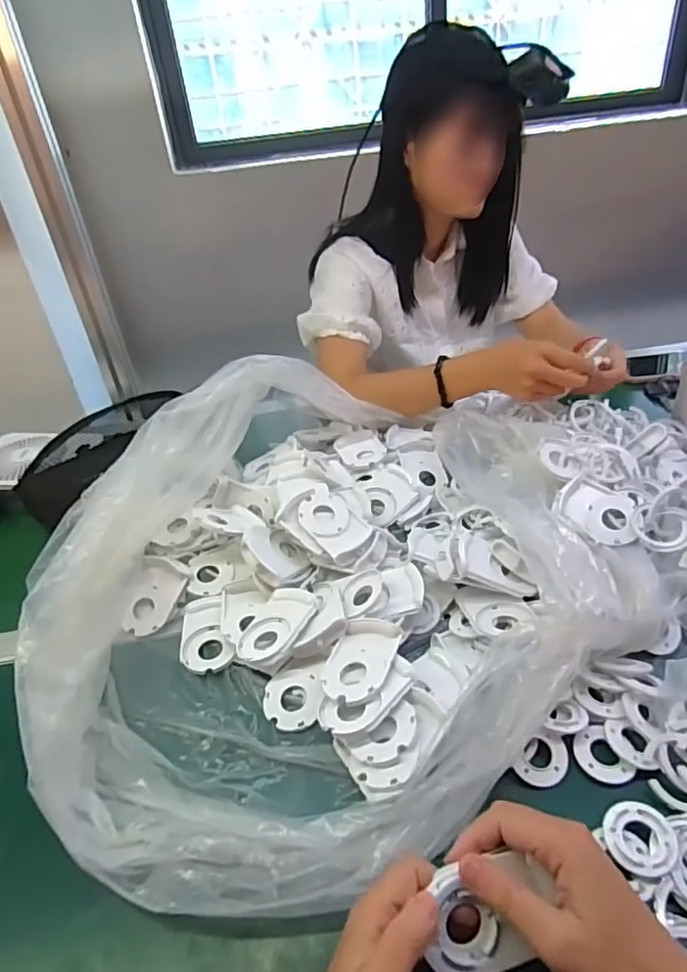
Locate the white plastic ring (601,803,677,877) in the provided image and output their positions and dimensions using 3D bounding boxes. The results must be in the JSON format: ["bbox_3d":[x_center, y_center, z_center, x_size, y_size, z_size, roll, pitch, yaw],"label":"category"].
[{"bbox_3d":[0.198,0.236,0.378,0.042,0.010,0.041,-5,36,3],"label":"white plastic ring"}]

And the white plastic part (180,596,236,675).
[{"bbox_3d":[-0.136,0.143,0.550,0.049,0.019,0.081,-16,37,-12],"label":"white plastic part"}]

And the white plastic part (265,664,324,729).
[{"bbox_3d":[-0.044,0.184,0.493,0.052,0.012,0.056,-6,36,2],"label":"white plastic part"}]

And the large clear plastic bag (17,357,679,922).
[{"bbox_3d":[-0.024,0.046,0.559,0.572,0.148,0.505,-27,40,-26],"label":"large clear plastic bag"}]

